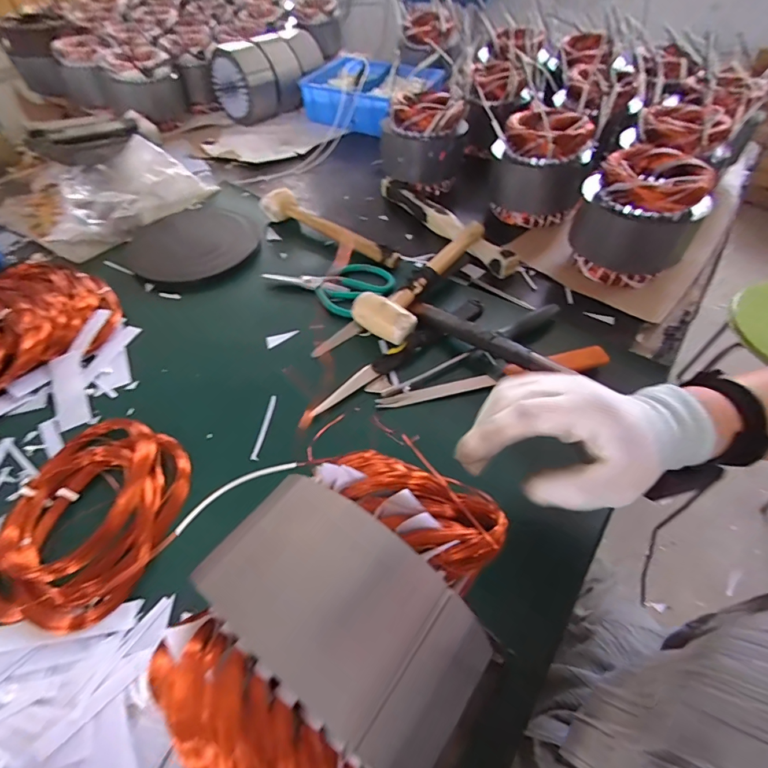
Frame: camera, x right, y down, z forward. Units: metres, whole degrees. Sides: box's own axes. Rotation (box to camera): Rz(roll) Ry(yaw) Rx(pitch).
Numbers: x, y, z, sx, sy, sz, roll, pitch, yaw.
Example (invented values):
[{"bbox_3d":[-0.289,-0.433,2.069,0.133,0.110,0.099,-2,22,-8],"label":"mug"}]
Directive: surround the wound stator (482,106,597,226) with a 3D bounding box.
[{"bbox_3d":[0.247,-0.357,0.702,0.137,0.146,0.121,0,51,-1],"label":"wound stator"}]

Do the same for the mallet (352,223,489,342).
[{"bbox_3d":[0.053,-0.153,0.587,0.079,0.048,0.256,23,55,17],"label":"mallet"}]

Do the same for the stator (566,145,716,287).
[{"bbox_3d":[0.351,-0.229,0.593,0.146,0.138,0.134,23,55,17],"label":"stator"}]

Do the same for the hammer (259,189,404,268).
[{"bbox_3d":[-0.083,-0.250,0.689,0.269,0.041,0.062,28,56,20],"label":"hammer"}]

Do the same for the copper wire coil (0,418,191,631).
[{"bbox_3d":[-0.271,0.116,0.395,0.148,0.027,0.182,0,51,0],"label":"copper wire coil"}]

